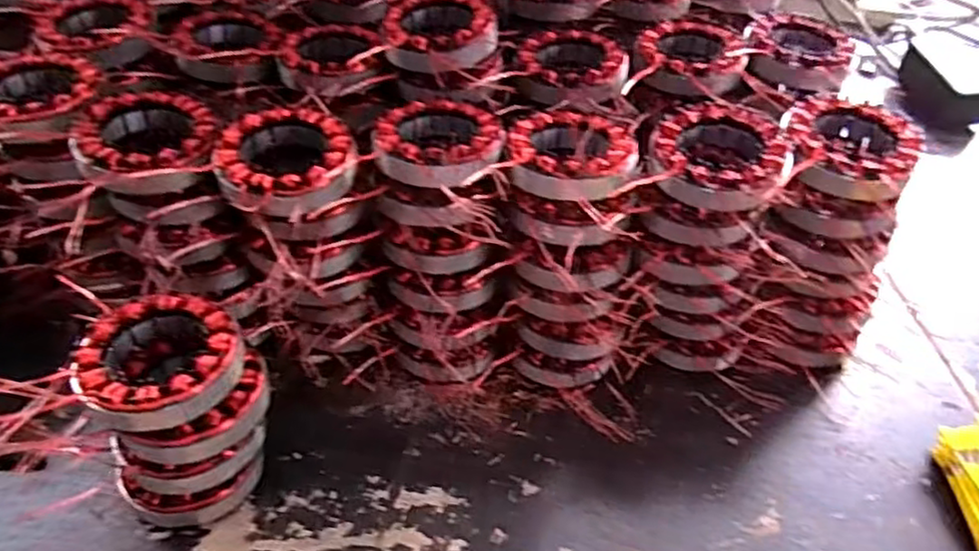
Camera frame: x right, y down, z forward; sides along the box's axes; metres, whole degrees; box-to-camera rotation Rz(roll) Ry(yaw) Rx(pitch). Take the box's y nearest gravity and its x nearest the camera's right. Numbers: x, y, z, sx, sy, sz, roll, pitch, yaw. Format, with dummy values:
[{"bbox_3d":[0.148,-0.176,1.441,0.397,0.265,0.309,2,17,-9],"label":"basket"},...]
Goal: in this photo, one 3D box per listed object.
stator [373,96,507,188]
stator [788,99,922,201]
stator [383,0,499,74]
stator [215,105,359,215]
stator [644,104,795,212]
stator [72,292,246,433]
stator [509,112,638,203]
[{"bbox_3d":[-0.033,-0.091,0.463,0.084,0.024,0.086,19,46,16],"label":"stator"},{"bbox_3d":[0.242,-0.087,0.463,0.078,0.029,0.090,17,46,13],"label":"stator"},{"bbox_3d":[-0.037,-0.186,0.526,0.083,0.031,0.091,-1,44,-4],"label":"stator"},{"bbox_3d":[-0.134,-0.075,0.446,0.087,0.030,0.086,2,44,-2],"label":"stator"},{"bbox_3d":[0.153,-0.078,0.460,0.087,0.031,0.092,17,46,13],"label":"stator"},{"bbox_3d":[-0.192,0.049,0.395,0.084,0.029,0.085,2,44,-2],"label":"stator"},{"bbox_3d":[0.057,-0.085,0.461,0.083,0.027,0.083,2,44,-2],"label":"stator"}]

